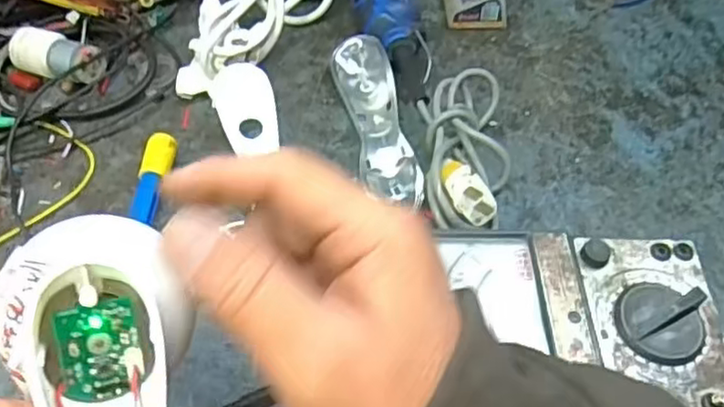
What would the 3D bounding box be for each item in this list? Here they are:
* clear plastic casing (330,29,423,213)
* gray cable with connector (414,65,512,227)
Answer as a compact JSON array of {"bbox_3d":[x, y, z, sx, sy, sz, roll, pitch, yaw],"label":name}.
[{"bbox_3d":[0.010,-0.060,0.484,0.040,0.028,0.155,-9,54,-7],"label":"clear plastic casing"},{"bbox_3d":[0.069,-0.037,0.453,0.059,0.047,0.134,0,53,-1],"label":"gray cable with connector"}]

